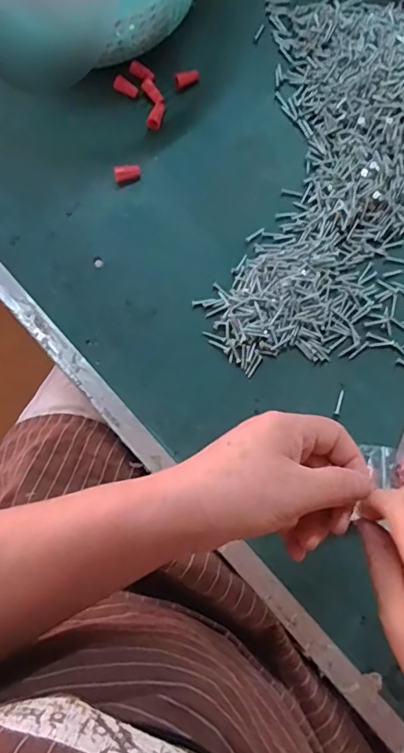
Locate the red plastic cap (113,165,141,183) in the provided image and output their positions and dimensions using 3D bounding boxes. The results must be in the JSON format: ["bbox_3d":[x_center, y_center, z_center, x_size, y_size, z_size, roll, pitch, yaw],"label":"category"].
[{"bbox_3d":[-0.066,-0.180,0.454,0.023,0.014,0.011,-18,80,-3],"label":"red plastic cap"}]

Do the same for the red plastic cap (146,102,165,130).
[{"bbox_3d":[-0.041,-0.236,0.463,0.012,0.009,0.026,15,80,3],"label":"red plastic cap"}]

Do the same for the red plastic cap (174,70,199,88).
[{"bbox_3d":[-0.013,-0.274,0.470,0.023,0.010,0.010,-30,81,-5],"label":"red plastic cap"}]

